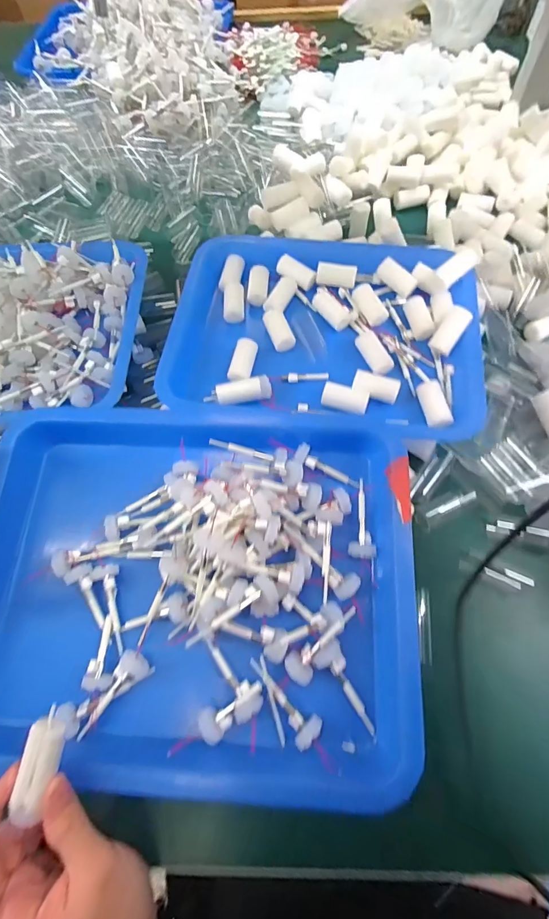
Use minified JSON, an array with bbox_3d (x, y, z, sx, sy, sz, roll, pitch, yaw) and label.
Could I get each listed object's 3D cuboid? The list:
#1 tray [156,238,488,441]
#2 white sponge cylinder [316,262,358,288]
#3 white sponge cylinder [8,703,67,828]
[{"bbox_3d":[0.049,-0.132,0.400,0.288,0.032,0.228,5,66,5],"label":"tray"},{"bbox_3d":[0.065,-0.192,0.422,0.040,0.017,0.019,5,66,5],"label":"white sponge cylinder"},{"bbox_3d":[-0.135,0.175,0.233,0.017,0.011,0.057,8,75,6],"label":"white sponge cylinder"}]

